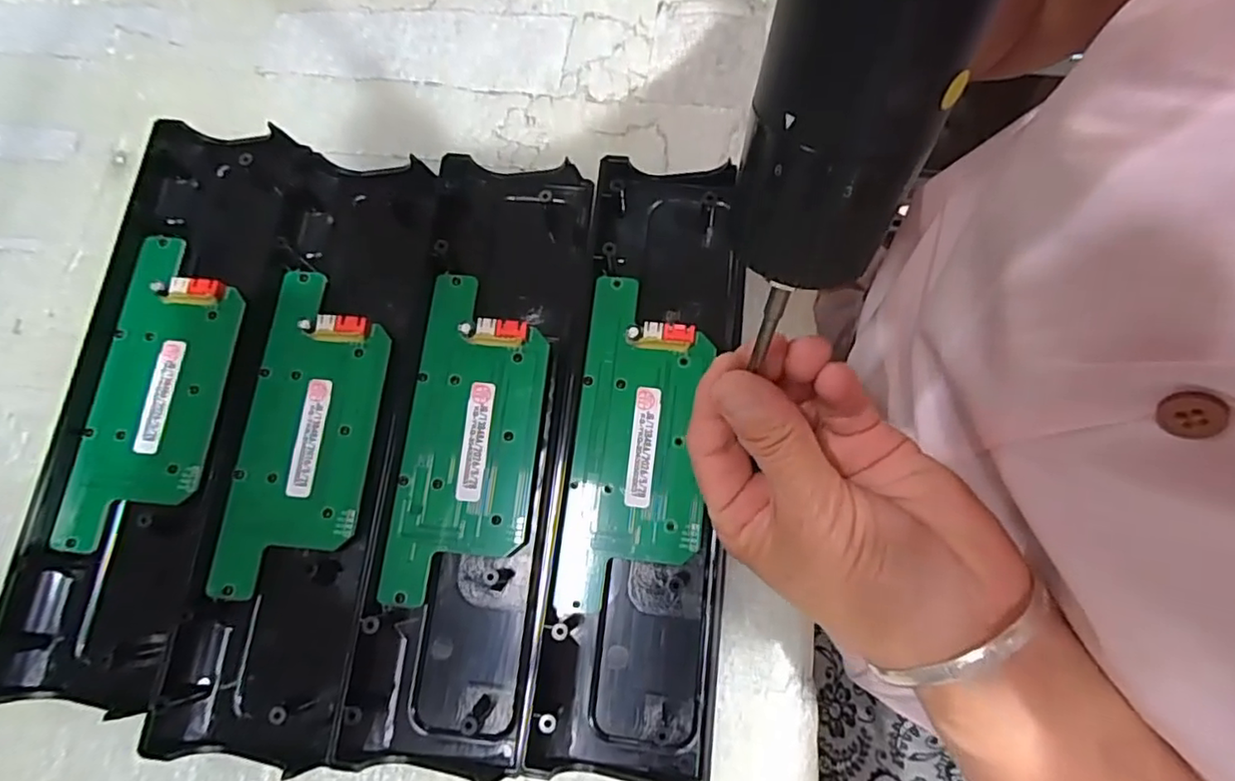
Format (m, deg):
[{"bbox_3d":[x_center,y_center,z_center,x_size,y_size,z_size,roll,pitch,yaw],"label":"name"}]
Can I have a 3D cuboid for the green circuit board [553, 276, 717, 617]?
[{"bbox_3d":[0.009,0.020,0.251,0.052,0.006,0.135,6,76,4],"label":"green circuit board"}]

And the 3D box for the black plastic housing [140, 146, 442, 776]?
[{"bbox_3d":[-0.128,0.016,0.263,0.068,0.027,0.245,4,76,3],"label":"black plastic housing"}]

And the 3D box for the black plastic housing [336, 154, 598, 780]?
[{"bbox_3d":[-0.059,0.018,0.260,0.070,0.028,0.246,6,76,4],"label":"black plastic housing"}]

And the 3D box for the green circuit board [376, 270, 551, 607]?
[{"bbox_3d":[-0.060,0.016,0.251,0.053,0.009,0.133,5,76,3],"label":"green circuit board"}]

